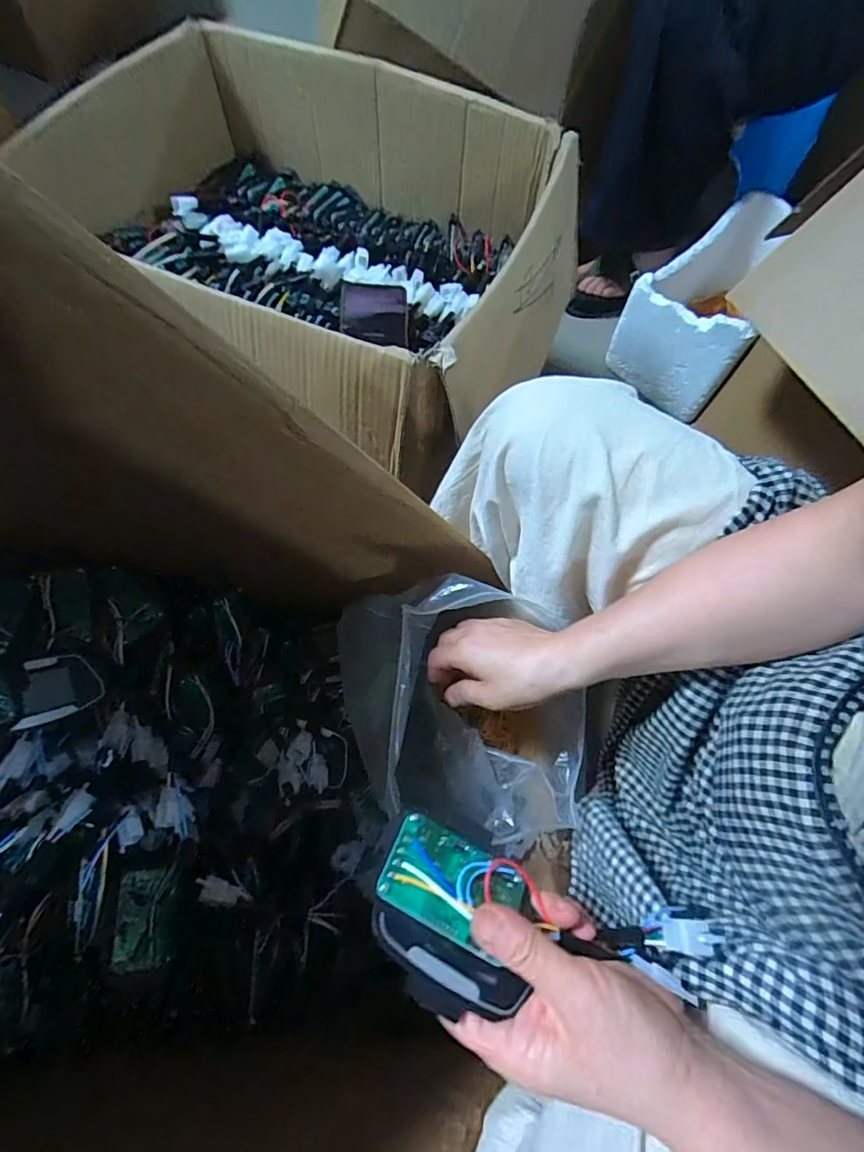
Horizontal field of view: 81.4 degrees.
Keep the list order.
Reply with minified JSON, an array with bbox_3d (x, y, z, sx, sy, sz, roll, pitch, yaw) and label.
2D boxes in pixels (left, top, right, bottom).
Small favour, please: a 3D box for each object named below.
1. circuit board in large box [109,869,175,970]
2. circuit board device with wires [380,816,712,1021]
[{"bbox_3d":[-0.252,0.301,0.443,0.047,0.007,0.072,24,36,-38],"label":"circuit board in large box"},{"bbox_3d":[0.059,0.204,0.279,0.199,0.040,0.084,24,48,-1],"label":"circuit board device with wires"}]

